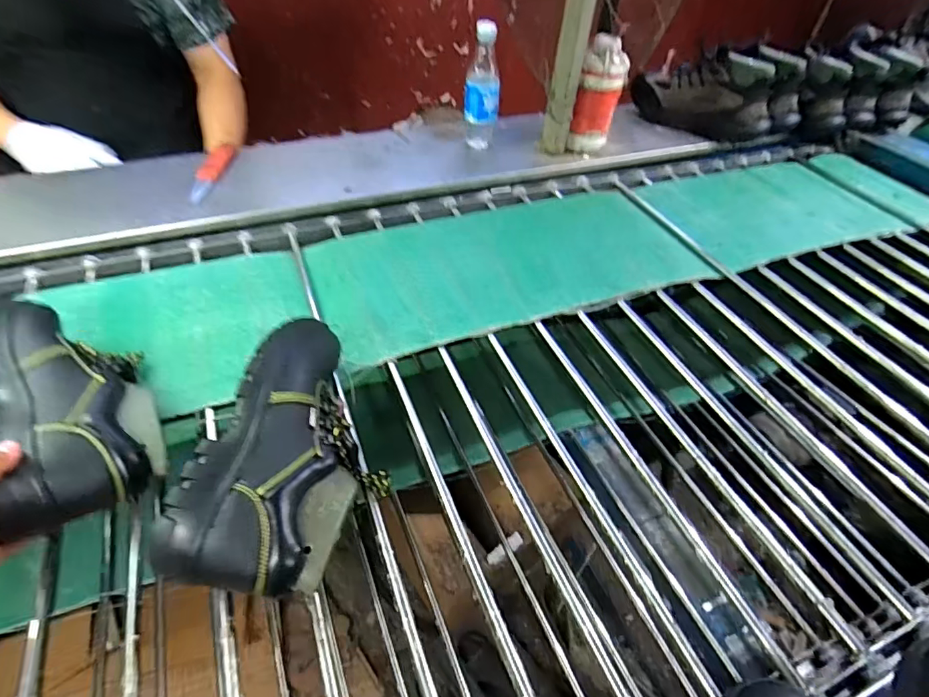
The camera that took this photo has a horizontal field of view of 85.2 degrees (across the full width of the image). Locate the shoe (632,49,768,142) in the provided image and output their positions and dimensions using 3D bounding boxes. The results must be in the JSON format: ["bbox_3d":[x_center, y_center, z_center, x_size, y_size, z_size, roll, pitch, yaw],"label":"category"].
[{"bbox_3d":[0.485,-0.517,1.038,0.284,0.121,0.088,20,49,15],"label":"shoe"}]

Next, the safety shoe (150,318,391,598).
[{"bbox_3d":[-0.150,0.097,0.484,0.130,0.109,0.265,11,48,8],"label":"safety shoe"}]

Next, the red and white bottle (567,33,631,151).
[{"bbox_3d":[0.249,-0.462,0.936,0.077,0.180,0.065,20,49,15],"label":"red and white bottle"}]

